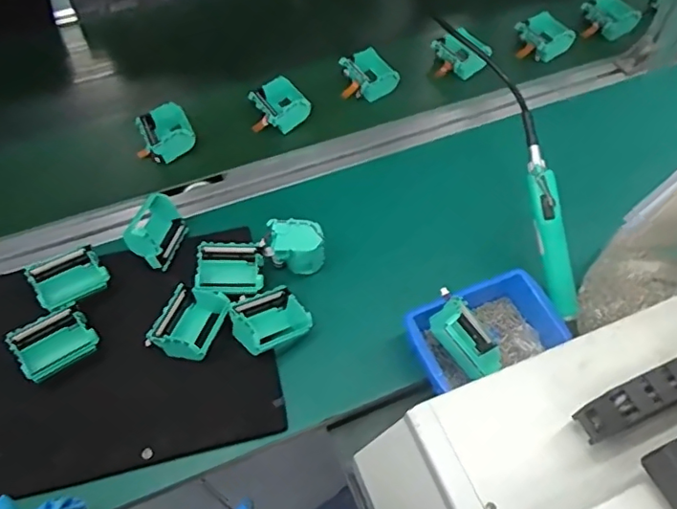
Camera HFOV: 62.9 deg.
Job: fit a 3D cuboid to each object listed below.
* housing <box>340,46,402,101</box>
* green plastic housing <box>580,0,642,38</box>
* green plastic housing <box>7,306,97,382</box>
[{"bbox_3d":[0.040,-0.258,0.815,0.076,0.043,0.077,-21,59,-14],"label":"housing"},{"bbox_3d":[0.447,-0.391,0.904,0.072,0.033,0.075,-20,59,-13],"label":"green plastic housing"},{"bbox_3d":[-0.283,0.086,0.551,0.068,0.028,0.055,-35,64,-21],"label":"green plastic housing"}]

